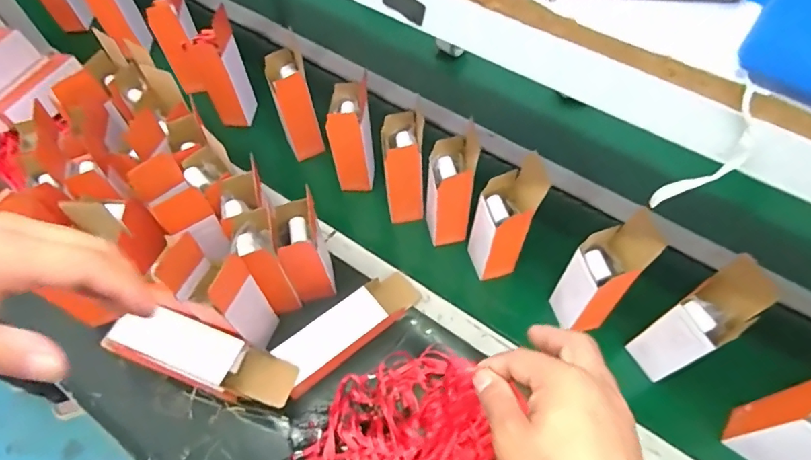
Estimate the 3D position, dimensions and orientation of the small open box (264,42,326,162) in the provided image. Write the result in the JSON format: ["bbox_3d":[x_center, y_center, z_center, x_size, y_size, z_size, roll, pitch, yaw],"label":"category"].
[{"bbox_3d":[-0.201,-0.217,0.907,0.067,0.198,0.072,-20,61,-10],"label":"small open box"}]

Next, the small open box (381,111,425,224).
[{"bbox_3d":[-0.003,-0.097,0.817,0.064,0.186,0.079,-1,60,0],"label":"small open box"}]

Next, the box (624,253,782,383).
[{"bbox_3d":[0.383,0.124,0.656,0.099,0.204,0.076,-30,63,-15],"label":"box"}]

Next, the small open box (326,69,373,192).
[{"bbox_3d":[-0.089,-0.153,0.850,0.072,0.184,0.085,-3,60,0],"label":"small open box"}]

